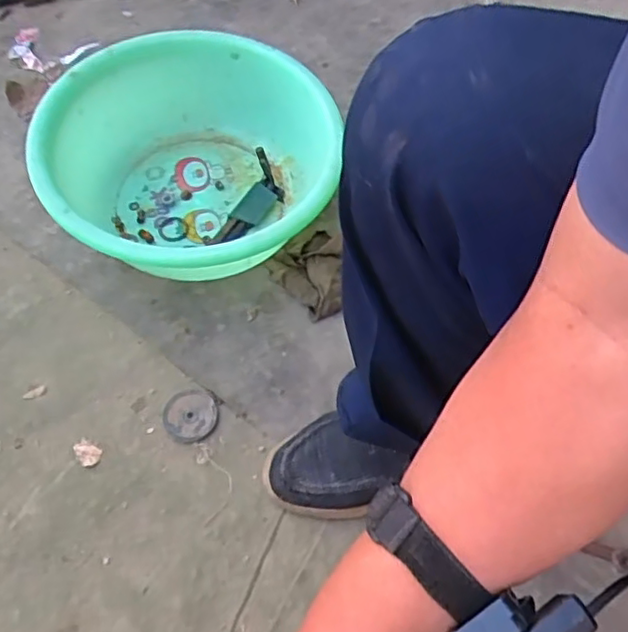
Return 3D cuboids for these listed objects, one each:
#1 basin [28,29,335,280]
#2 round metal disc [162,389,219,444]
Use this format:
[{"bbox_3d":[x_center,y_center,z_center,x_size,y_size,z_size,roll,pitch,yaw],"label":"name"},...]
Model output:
[{"bbox_3d":[-0.148,-0.173,0.766,0.318,0.154,0.314,1,61,-2],"label":"basin"},{"bbox_3d":[-0.135,0.109,0.695,0.058,0.010,0.059,1,61,-2],"label":"round metal disc"}]

